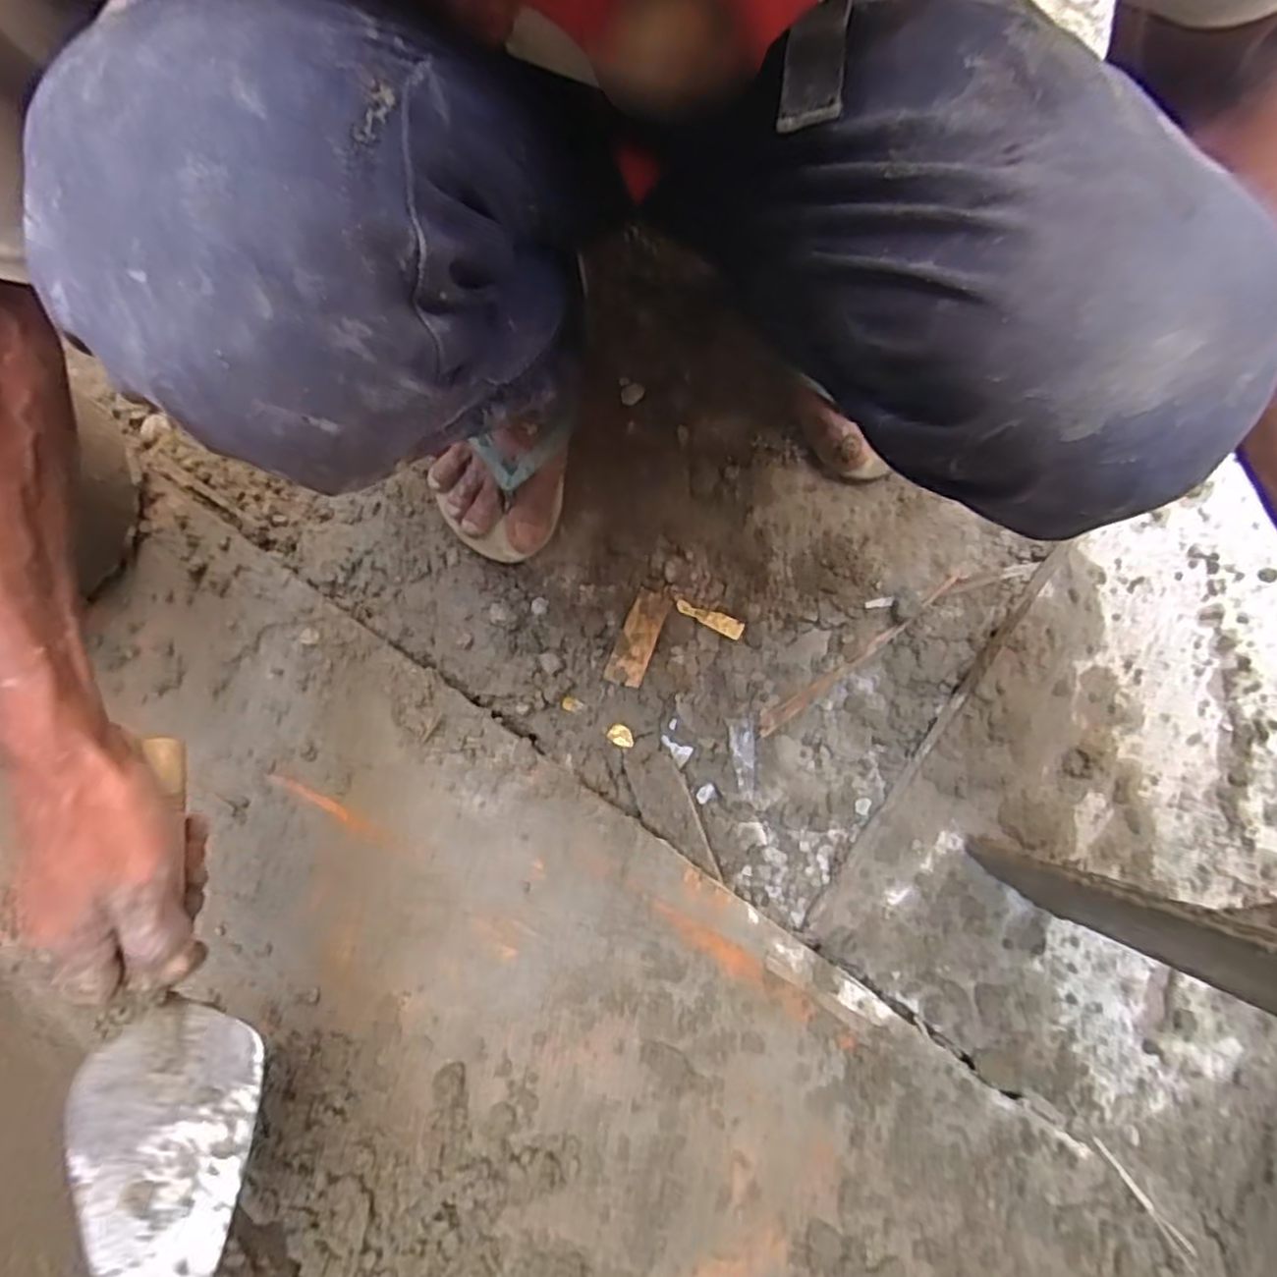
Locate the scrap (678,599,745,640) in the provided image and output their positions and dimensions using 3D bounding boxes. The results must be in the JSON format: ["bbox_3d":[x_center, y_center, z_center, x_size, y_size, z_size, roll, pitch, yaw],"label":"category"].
[{"bbox_3d":[0.058,-0.017,0.600,0.056,0.013,0.015,24,84,6],"label":"scrap"}]

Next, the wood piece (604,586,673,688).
[{"bbox_3d":[0.000,-0.001,0.598,0.029,0.010,0.081,20,83,5],"label":"wood piece"}]

